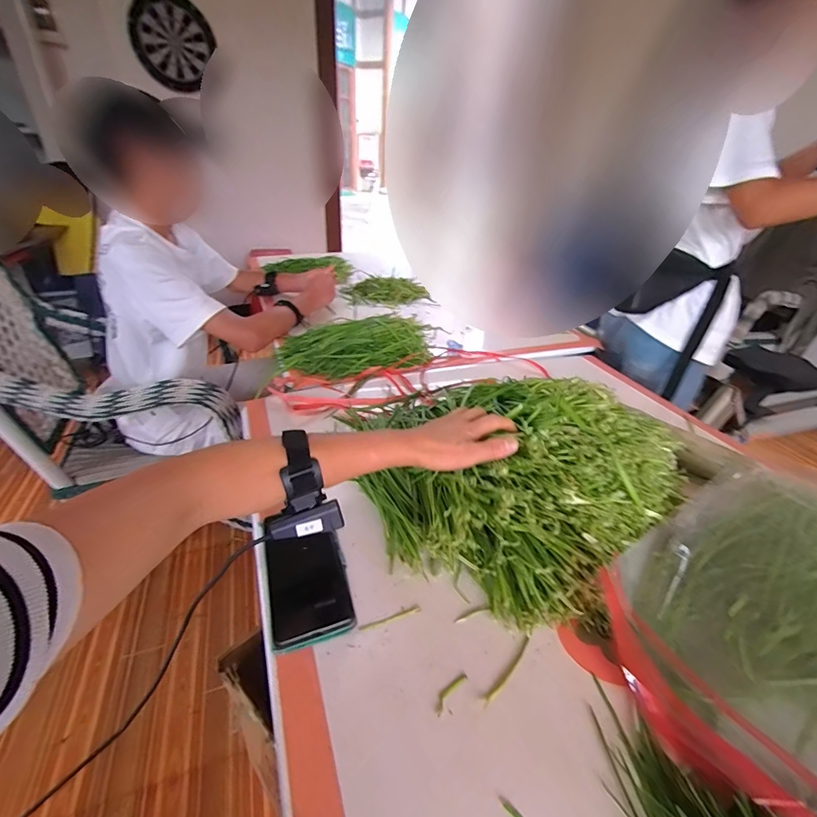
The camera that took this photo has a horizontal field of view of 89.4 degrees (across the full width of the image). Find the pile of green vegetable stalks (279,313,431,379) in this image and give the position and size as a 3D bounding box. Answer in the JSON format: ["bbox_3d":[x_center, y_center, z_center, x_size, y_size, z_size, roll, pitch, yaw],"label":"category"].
[{"bbox_3d":[-0.112,-0.141,0.877,0.307,0.054,0.177,-3,33,-10],"label":"pile of green vegetable stalks"}]

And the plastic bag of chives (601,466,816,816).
[{"bbox_3d":[0.360,0.183,0.419,0.399,0.076,0.205,-14,36,-26],"label":"plastic bag of chives"}]

